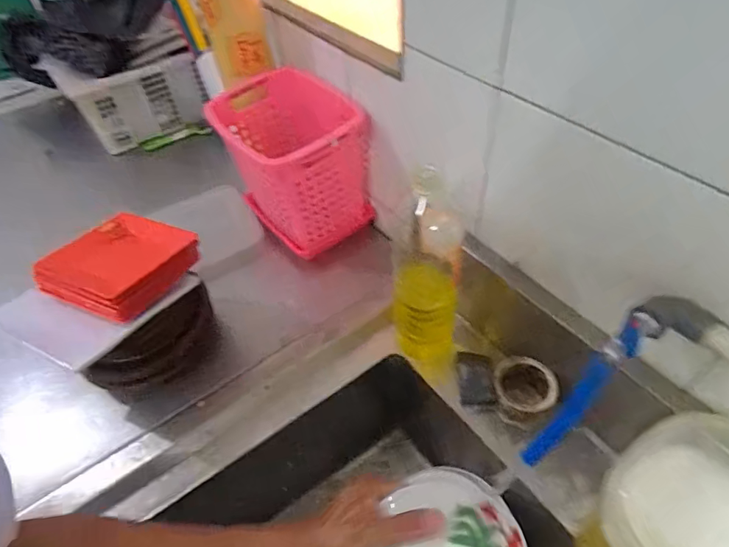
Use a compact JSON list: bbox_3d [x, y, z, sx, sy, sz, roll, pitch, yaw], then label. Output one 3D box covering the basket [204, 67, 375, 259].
[{"bbox_3d":[-0.120,-0.186,0.811,0.195,0.228,0.252,-23,50,-15],"label":"basket"}]

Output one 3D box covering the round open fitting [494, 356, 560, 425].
[{"bbox_3d":[0.208,0.150,0.603,0.076,0.029,0.082,-4,77,19],"label":"round open fitting"}]

